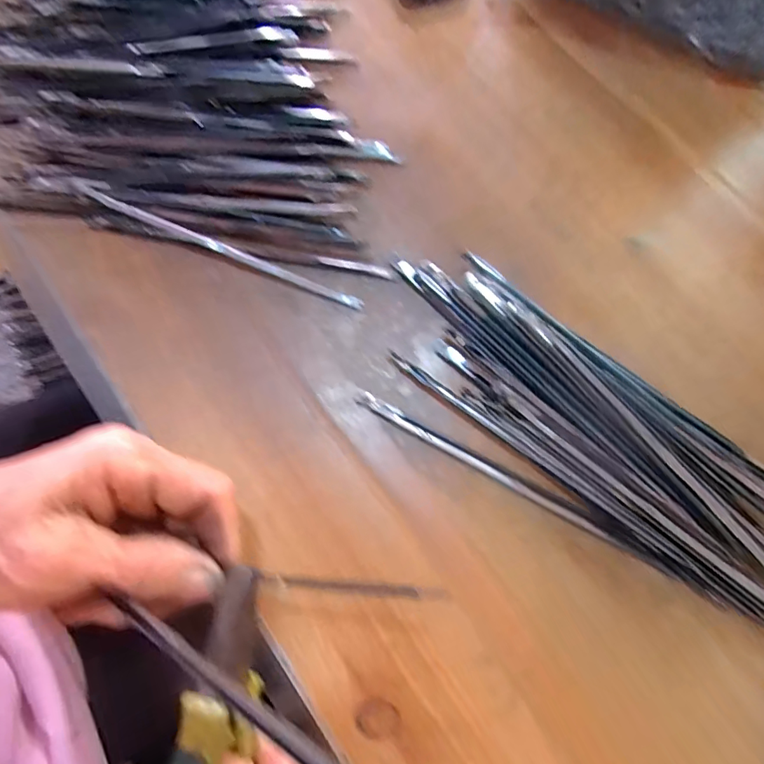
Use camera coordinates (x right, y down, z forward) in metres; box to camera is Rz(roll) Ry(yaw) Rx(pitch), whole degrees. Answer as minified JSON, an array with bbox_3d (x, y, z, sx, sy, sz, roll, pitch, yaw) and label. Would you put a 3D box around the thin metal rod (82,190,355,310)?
[{"bbox_3d":[-0.093,-0.079,0.284,0.172,0.012,0.007,21,77,5],"label":"thin metal rod"}]

